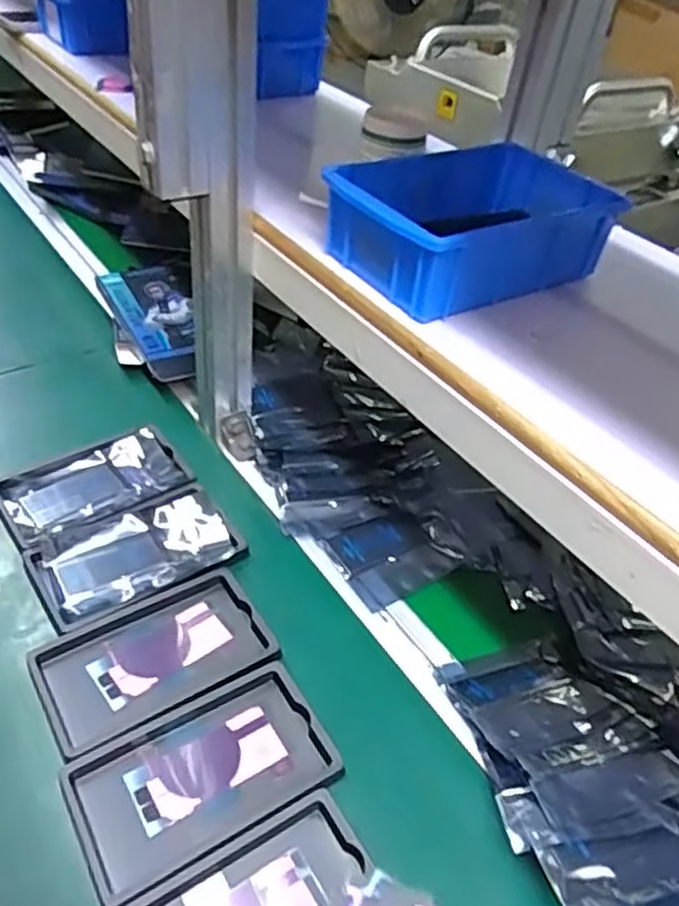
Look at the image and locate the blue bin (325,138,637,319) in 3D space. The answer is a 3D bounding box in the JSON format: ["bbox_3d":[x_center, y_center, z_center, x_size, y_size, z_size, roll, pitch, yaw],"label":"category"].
[{"bbox_3d":[0.098,-0.173,0.534,0.199,0.061,0.129,-19,47,-29],"label":"blue bin"}]

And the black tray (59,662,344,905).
[{"bbox_3d":[-0.087,0.208,0.459,0.159,0.015,0.094,-19,49,-26],"label":"black tray"}]

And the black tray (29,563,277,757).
[{"bbox_3d":[-0.135,0.149,0.521,0.160,0.013,0.097,-20,49,-26],"label":"black tray"}]

